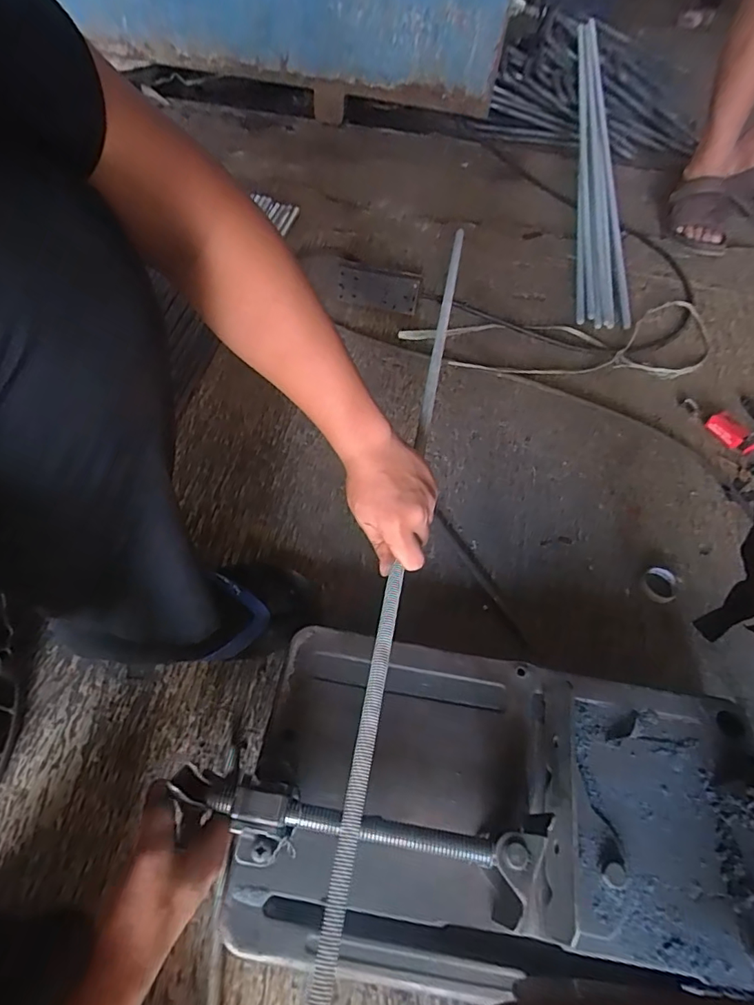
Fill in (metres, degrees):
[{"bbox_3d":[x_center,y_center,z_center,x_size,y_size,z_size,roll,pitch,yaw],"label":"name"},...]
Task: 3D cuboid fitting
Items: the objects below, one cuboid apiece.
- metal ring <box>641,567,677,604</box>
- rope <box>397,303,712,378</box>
[{"bbox_3d":[0.344,0.100,0.630,0.039,0.015,0.046,29,56,16],"label":"metal ring"},{"bbox_3d":[0.314,-0.251,0.846,0.531,0.012,0.158,-6,54,-10],"label":"rope"}]

